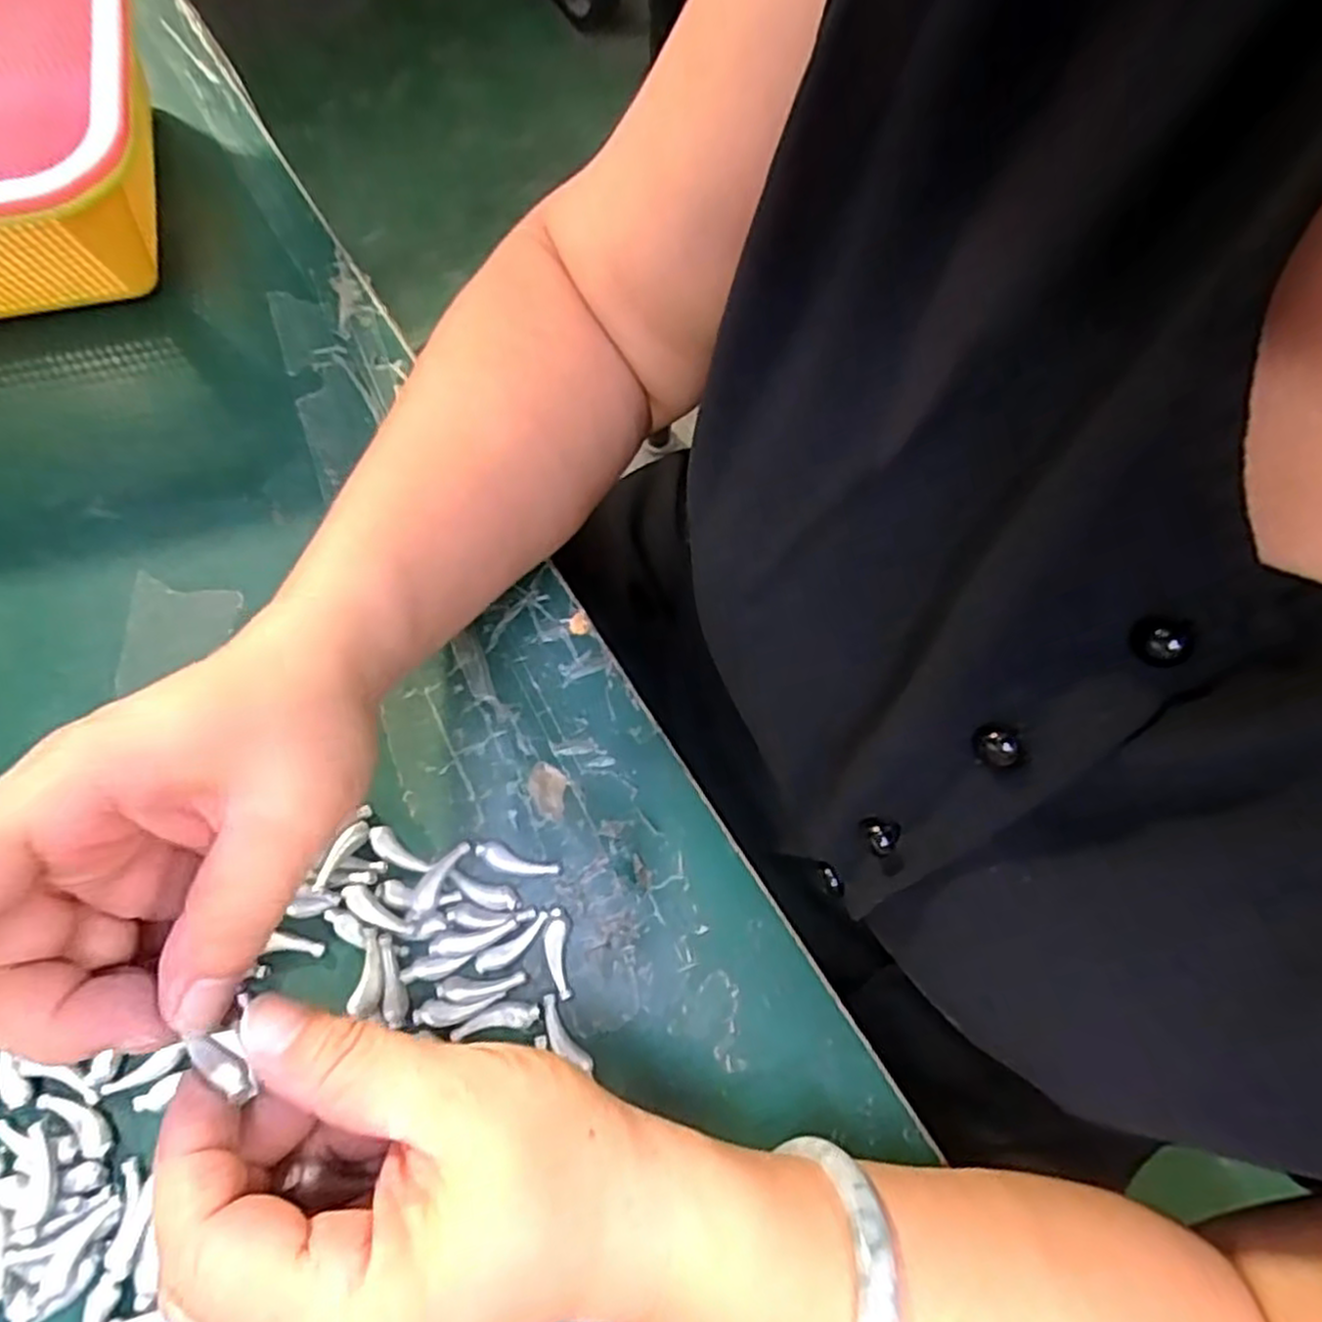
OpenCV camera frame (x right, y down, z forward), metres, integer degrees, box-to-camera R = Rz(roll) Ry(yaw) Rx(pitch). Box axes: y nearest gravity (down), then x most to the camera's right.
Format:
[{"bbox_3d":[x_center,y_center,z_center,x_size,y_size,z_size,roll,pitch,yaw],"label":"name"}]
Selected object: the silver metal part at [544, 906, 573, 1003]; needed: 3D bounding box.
[{"bbox_3d":[-0.036,0.103,0.265,0.008,0.004,0.029,-6,72,-4],"label":"silver metal part"}]

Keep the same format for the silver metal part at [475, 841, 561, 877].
[{"bbox_3d":[-0.053,0.074,0.274,0.031,0.004,0.009,18,72,4],"label":"silver metal part"}]

